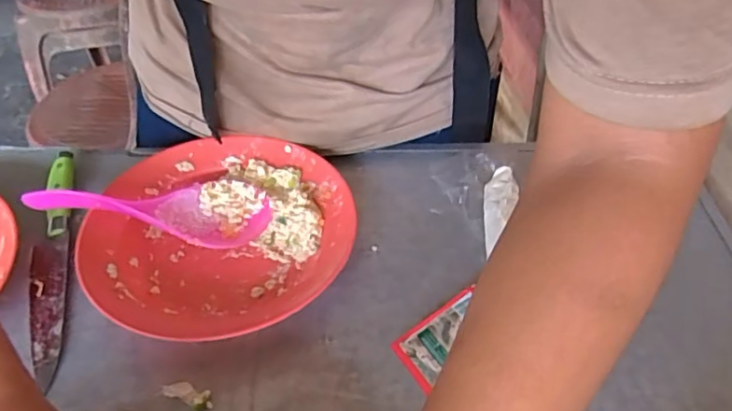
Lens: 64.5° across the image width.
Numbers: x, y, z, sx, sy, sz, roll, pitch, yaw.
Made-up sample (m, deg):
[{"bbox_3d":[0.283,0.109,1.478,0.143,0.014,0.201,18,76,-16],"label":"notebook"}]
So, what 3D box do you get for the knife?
[{"bbox_3d":[-0.259,0.040,0.473,0.030,0.024,0.233,-12,47,-10],"label":"knife"}]

